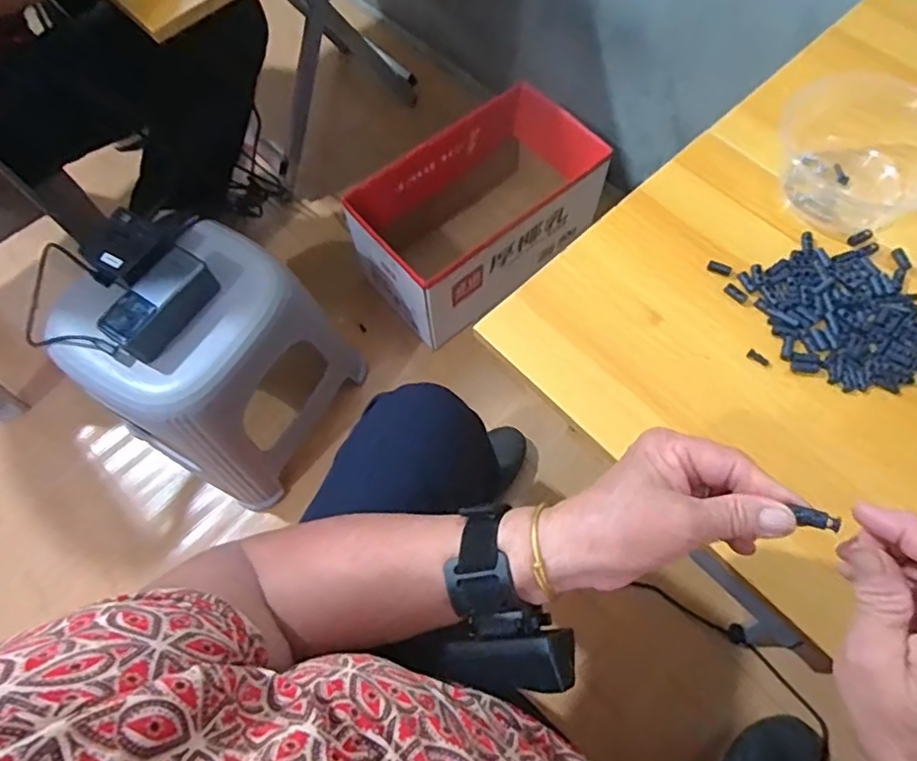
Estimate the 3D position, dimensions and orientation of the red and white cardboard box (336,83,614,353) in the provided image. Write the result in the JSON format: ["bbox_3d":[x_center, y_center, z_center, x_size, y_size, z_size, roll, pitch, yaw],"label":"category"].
[{"bbox_3d":[0.037,-0.277,1.031,0.400,0.212,0.223,-39,71,-14],"label":"red and white cardboard box"}]

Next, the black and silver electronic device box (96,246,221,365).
[{"bbox_3d":[-0.346,-0.089,0.690,0.056,0.054,0.130,33,71,14],"label":"black and silver electronic device box"}]

